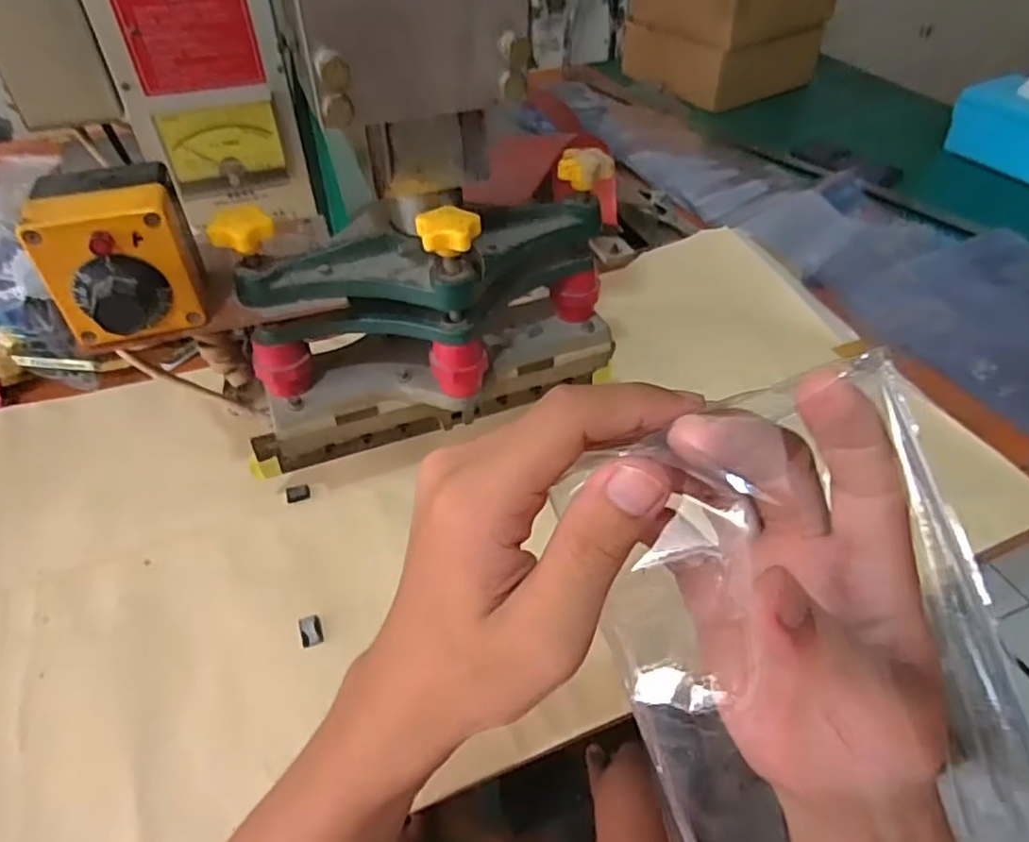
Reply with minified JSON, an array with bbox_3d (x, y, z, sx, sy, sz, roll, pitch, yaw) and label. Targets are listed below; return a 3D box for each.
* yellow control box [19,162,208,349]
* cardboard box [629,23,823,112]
[{"bbox_3d":[-0.223,-0.095,0.374,0.075,0.080,0.093,-15,47,-14],"label":"yellow control box"},{"bbox_3d":[0.401,-0.730,1.310,0.287,0.101,0.266,-21,50,-18],"label":"cardboard box"}]

